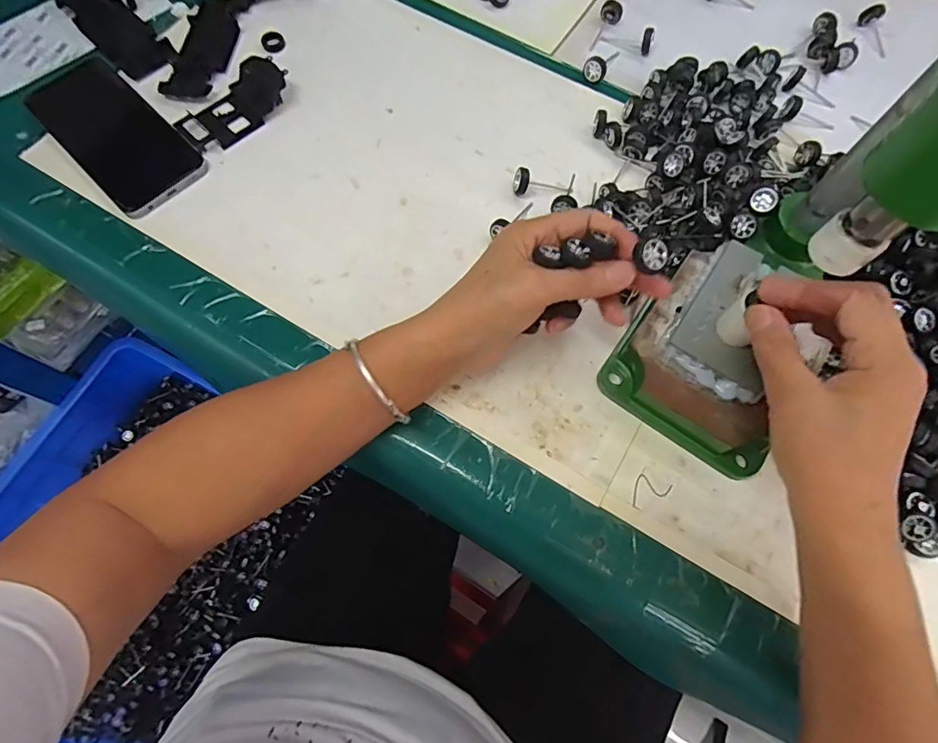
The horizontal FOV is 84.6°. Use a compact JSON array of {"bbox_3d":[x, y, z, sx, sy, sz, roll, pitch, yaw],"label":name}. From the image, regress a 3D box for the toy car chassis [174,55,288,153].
[{"bbox_3d":[-0.194,-0.221,0.427,0.050,0.014,0.094,32,74,10],"label":"toy car chassis"}]

